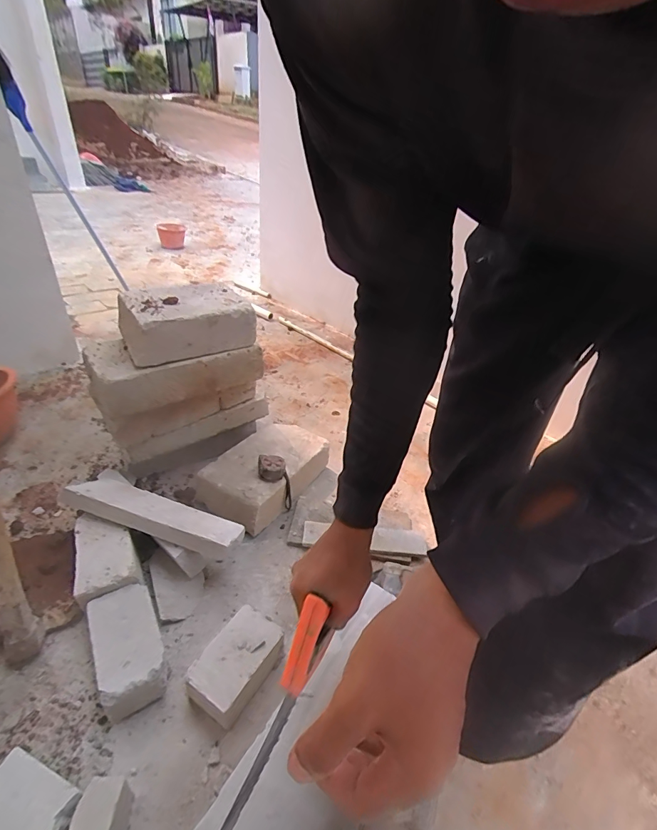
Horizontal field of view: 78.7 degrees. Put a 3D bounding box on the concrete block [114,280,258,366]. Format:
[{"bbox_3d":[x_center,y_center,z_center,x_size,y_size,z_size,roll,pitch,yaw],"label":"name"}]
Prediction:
[{"bbox_3d":[-0.341,-0.229,0.952,0.280,0.108,0.198,-21,42,-32],"label":"concrete block"}]

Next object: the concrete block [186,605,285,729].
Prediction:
[{"bbox_3d":[-0.162,0.435,0.707,0.095,0.086,0.153,23,39,25],"label":"concrete block"}]

